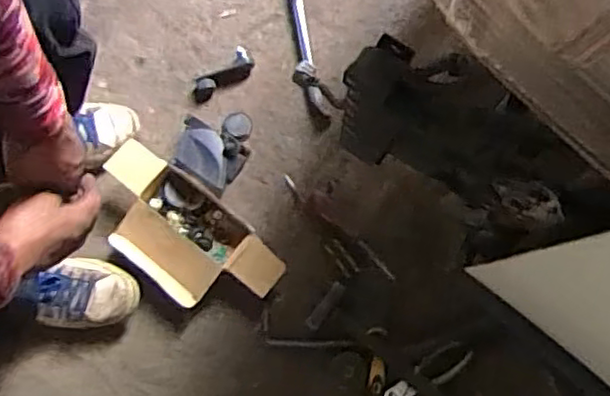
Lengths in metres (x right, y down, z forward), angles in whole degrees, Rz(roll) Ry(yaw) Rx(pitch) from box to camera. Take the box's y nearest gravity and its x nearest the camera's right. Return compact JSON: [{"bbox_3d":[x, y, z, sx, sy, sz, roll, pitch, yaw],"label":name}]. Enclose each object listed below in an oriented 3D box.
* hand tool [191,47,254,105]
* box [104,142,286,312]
[{"bbox_3d":[-0.135,-0.200,1.077,0.118,0.017,0.048,-38,85,-9],"label":"hand tool"},{"bbox_3d":[-0.189,0.059,1.000,0.302,0.070,0.159,40,80,4],"label":"box"}]

